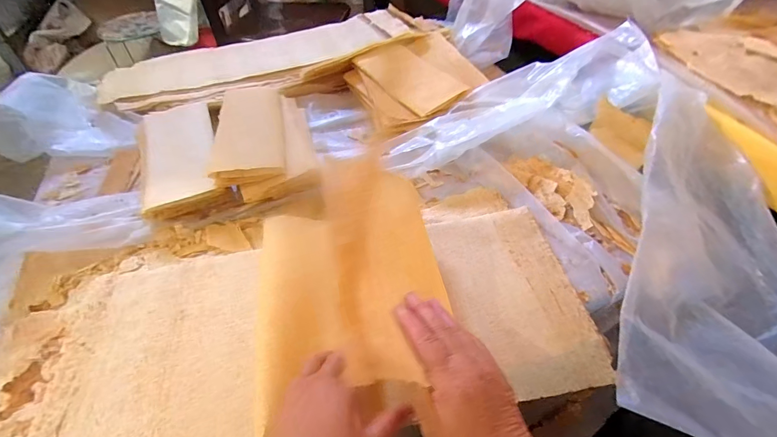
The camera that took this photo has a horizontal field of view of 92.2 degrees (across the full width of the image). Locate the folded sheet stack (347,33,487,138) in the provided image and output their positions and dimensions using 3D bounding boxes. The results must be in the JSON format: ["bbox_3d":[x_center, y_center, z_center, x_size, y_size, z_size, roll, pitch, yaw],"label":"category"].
[{"bbox_3d":[0.058,-0.293,0.781,0.246,0.039,0.293,-25,50,-6],"label":"folded sheet stack"}]

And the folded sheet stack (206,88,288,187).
[{"bbox_3d":[-0.244,-0.161,0.668,0.112,0.020,0.291,-10,47,-7],"label":"folded sheet stack"}]

